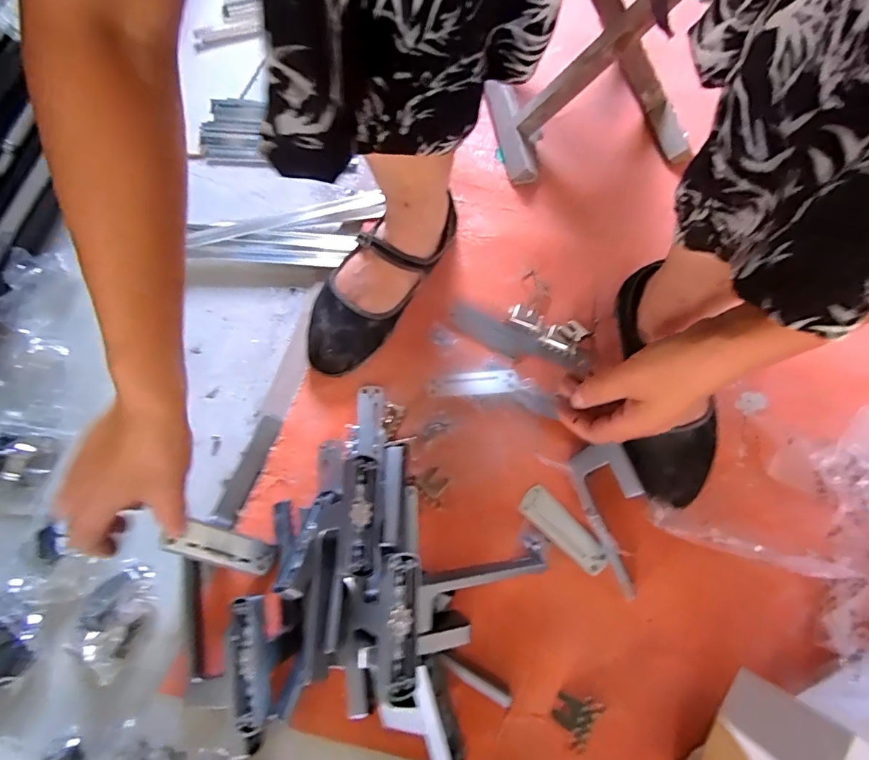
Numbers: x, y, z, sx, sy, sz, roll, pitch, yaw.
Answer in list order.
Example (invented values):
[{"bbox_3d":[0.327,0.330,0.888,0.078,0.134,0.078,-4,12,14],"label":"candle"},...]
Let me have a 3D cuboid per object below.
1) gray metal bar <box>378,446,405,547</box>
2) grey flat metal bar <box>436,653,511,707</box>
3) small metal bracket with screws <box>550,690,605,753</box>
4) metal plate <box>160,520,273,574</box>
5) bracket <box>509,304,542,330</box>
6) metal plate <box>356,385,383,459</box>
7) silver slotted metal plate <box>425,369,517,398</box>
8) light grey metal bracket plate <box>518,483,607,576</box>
[{"bbox_3d":[-0.043,0.109,0.442,0.022,0.012,0.098,1,56,1],"label":"gray metal bar"},{"bbox_3d":[0.033,0.262,0.405,0.069,0.013,0.010,26,71,10],"label":"grey flat metal bar"},{"bbox_3d":[0.121,0.287,0.394,0.029,0.025,0.041,36,73,13],"label":"small metal bracket with screws"},{"bbox_3d":[-0.196,0.153,0.425,0.096,0.011,0.032,27,34,-26],"label":"metal plate"},{"bbox_3d":[0.107,-0.074,0.536,0.034,0.006,0.023,23,71,9],"label":"bracket"},{"bbox_3d":[-0.069,0.043,0.494,0.026,0.007,0.081,-1,69,0],"label":"metal plate"},{"bbox_3d":[0.042,0.005,0.503,0.095,0.007,0.026,-6,69,-2],"label":"silver slotted metal plate"},{"bbox_3d":[0.128,0.146,0.455,0.095,0.006,0.033,41,75,15],"label":"light grey metal bracket plate"}]

